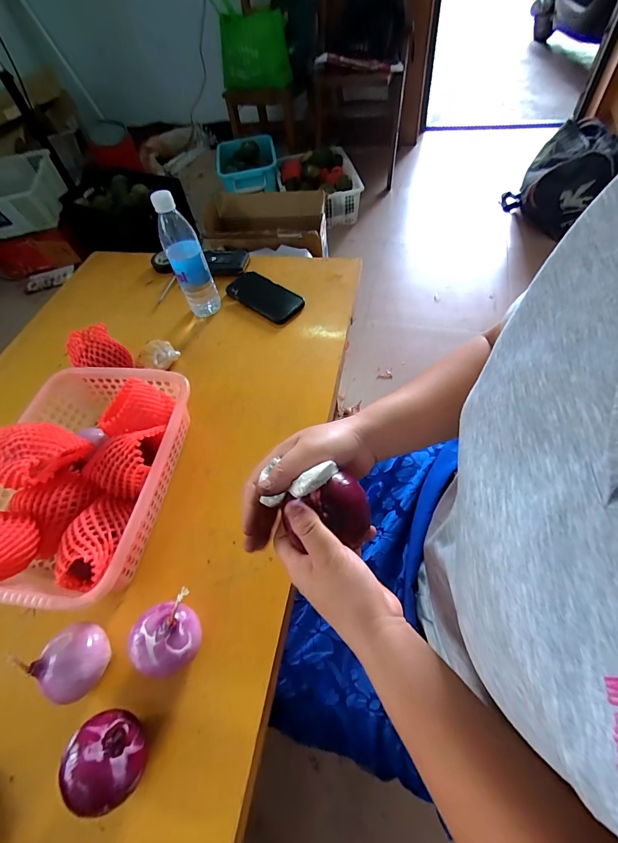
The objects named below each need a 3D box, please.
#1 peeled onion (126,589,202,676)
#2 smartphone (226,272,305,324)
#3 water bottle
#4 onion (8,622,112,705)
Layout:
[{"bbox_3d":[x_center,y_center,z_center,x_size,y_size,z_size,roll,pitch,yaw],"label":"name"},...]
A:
[{"bbox_3d":[-0.152,0.233,0.389,0.070,0.059,0.070,-19,57,-5],"label":"peeled onion"},{"bbox_3d":[-0.089,-0.252,0.718,0.160,0.016,0.077,33,67,25],"label":"smartphone"},{"bbox_3d":[-0.216,-0.292,0.634,0.063,0.208,0.053,-19,57,-5],"label":"water bottle"},{"bbox_3d":[-0.247,0.258,0.384,0.062,0.063,0.065,-4,57,5],"label":"onion"}]

